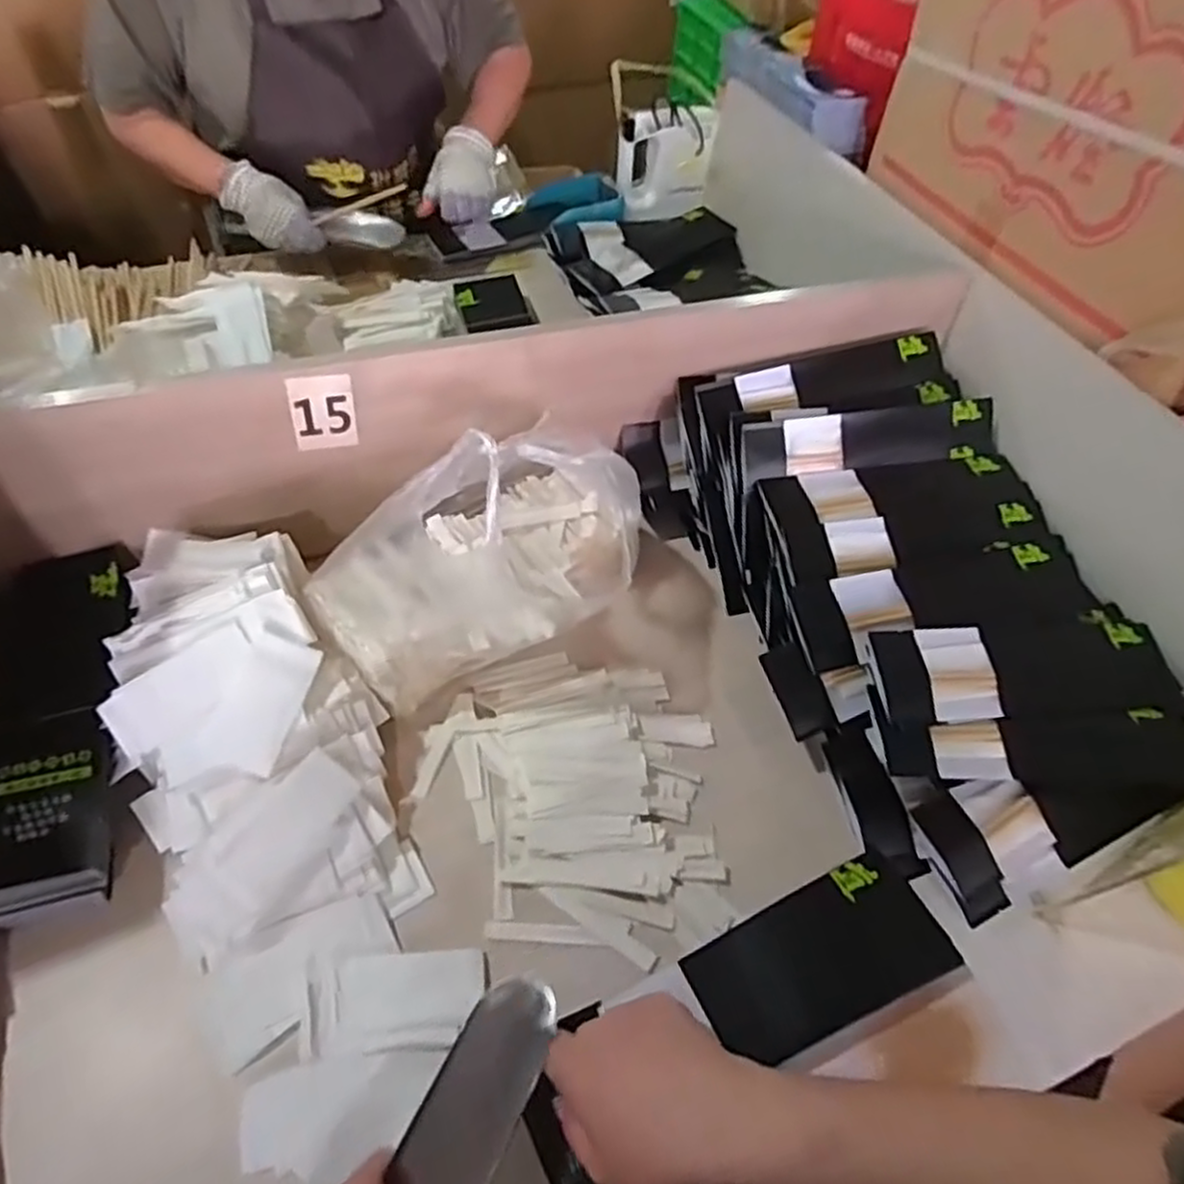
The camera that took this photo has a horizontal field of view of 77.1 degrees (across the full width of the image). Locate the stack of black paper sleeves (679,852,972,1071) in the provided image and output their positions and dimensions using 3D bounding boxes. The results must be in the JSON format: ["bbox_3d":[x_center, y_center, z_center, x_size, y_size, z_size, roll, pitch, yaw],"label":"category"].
[{"bbox_3d":[0.157,0.253,0.502,0.172,0.030,0.092,-21,55,-19],"label":"stack of black paper sleeves"}]

